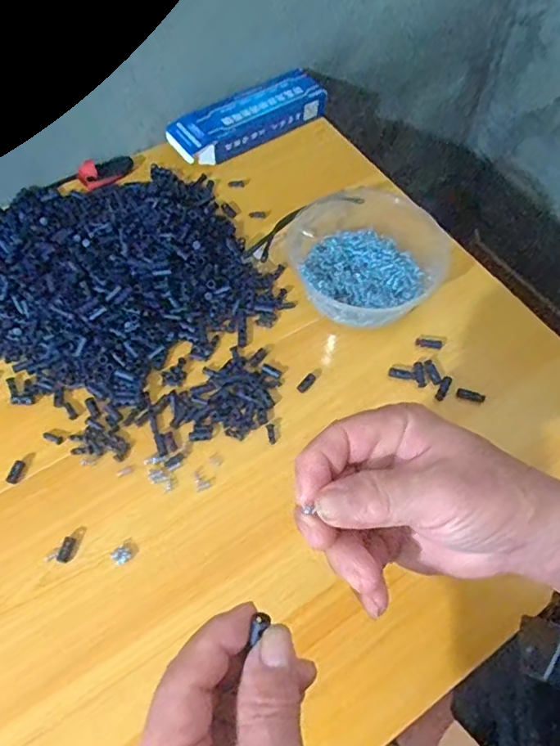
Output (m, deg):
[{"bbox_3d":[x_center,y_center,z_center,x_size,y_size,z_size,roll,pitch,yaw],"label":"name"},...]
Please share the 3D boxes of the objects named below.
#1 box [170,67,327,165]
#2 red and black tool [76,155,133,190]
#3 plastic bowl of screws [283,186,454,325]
[{"bbox_3d":[-0.033,-0.279,0.601,0.174,0.030,0.065,-27,65,-16],"label":"box"},{"bbox_3d":[-0.181,-0.214,0.576,0.057,0.023,0.020,-25,64,-15],"label":"red and black tool"},{"bbox_3d":[0.077,-0.118,0.521,0.147,0.039,0.139,1,61,-2],"label":"plastic bowl of screws"}]

